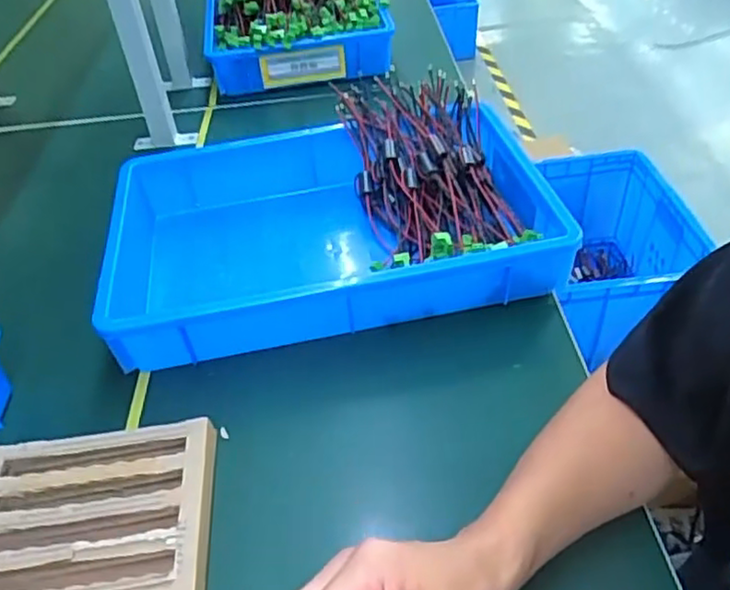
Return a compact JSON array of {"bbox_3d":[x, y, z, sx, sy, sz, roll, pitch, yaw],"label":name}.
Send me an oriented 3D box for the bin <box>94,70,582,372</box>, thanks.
[{"bbox_3d":[-0.039,-0.077,0.698,0.429,0.111,0.278,-10,42,-6],"label":"bin"}]

